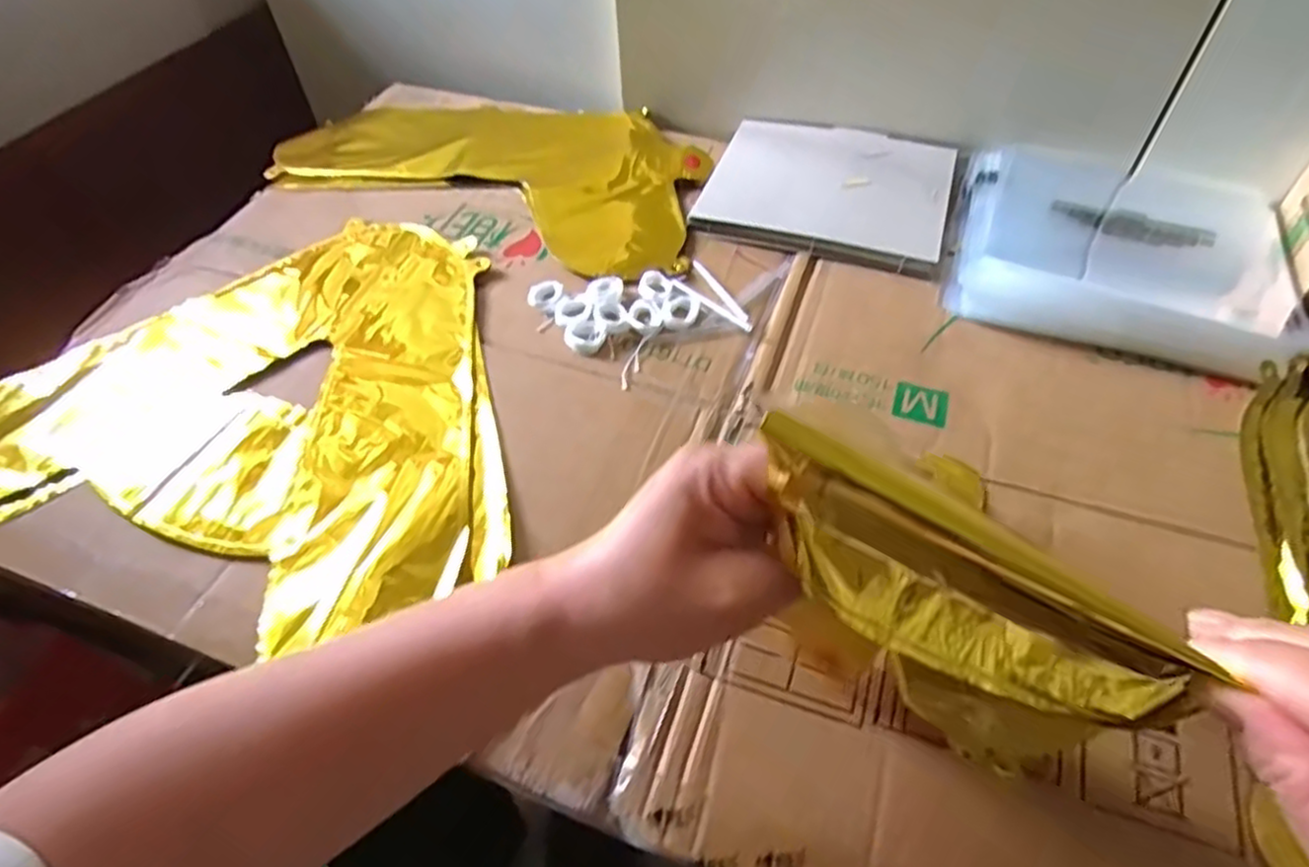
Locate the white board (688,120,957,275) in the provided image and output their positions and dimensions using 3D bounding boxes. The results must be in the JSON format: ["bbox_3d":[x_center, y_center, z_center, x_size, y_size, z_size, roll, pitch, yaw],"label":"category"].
[{"bbox_3d":[0.143,-0.202,0.595,0.186,0.008,0.159,15,54,14],"label":"white board"}]

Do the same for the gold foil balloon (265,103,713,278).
[{"bbox_3d":[-0.141,-0.247,0.653,0.392,0.006,0.225,15,54,14],"label":"gold foil balloon"}]

